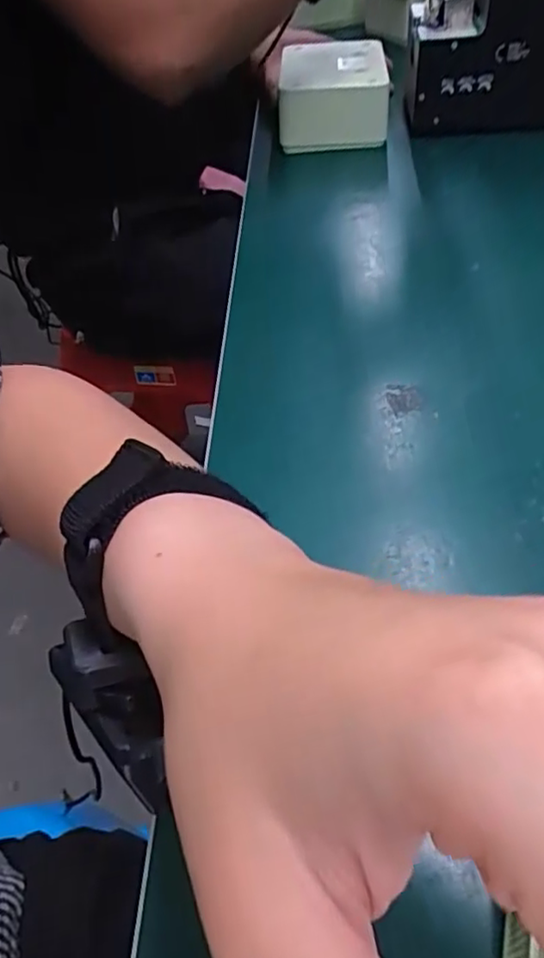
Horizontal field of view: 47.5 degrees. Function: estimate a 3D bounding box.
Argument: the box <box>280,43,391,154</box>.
[{"bbox_3d":[0.060,-0.392,0.631,0.107,0.058,0.141,1,49,4],"label":"box"}]

